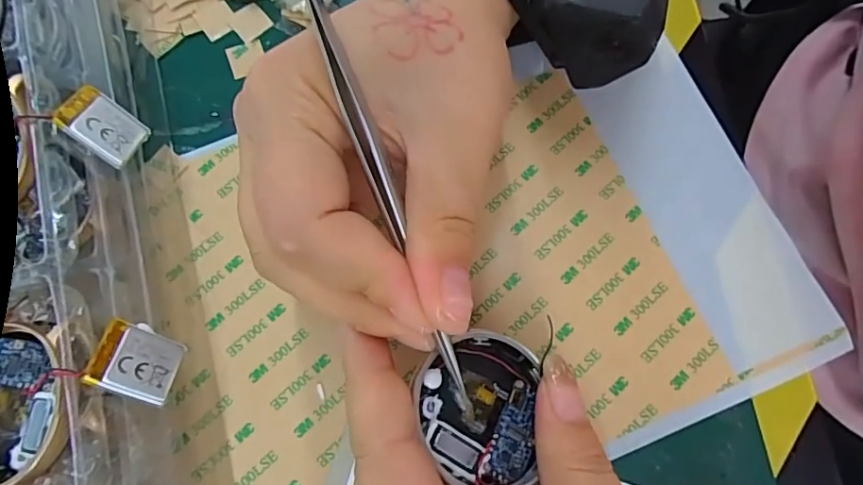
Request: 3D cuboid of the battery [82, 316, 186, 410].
[{"bbox_3d":[-0.082,0.033,0.149,0.022,0.004,0.020,32,42,-28],"label":"battery"}]

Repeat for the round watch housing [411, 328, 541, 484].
[{"bbox_3d":[0.013,0.047,0.148,0.035,0.012,0.042,15,50,-7],"label":"round watch housing"}]

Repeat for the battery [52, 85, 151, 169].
[{"bbox_3d":[-0.103,-0.037,0.167,0.004,0.023,0.019,-23,37,36],"label":"battery"}]

